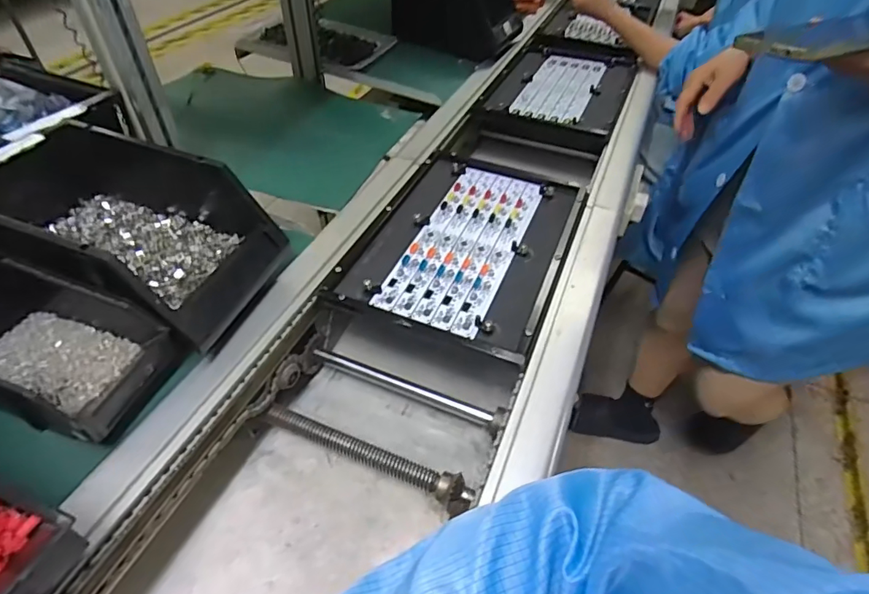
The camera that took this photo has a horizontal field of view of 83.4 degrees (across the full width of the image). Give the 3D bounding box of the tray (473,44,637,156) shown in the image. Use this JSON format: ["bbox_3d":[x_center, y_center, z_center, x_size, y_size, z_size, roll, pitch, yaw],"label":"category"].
[{"bbox_3d":[0.244,-0.398,0.935,0.233,0.047,0.360,19,46,15],"label":"tray"}]

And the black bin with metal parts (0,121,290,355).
[{"bbox_3d":[-0.301,-0.065,0.490,0.258,0.120,0.171,16,47,11],"label":"black bin with metal parts"}]

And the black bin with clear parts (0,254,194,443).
[{"bbox_3d":[-0.329,0.038,0.416,0.177,0.079,0.111,16,45,12],"label":"black bin with clear parts"}]

